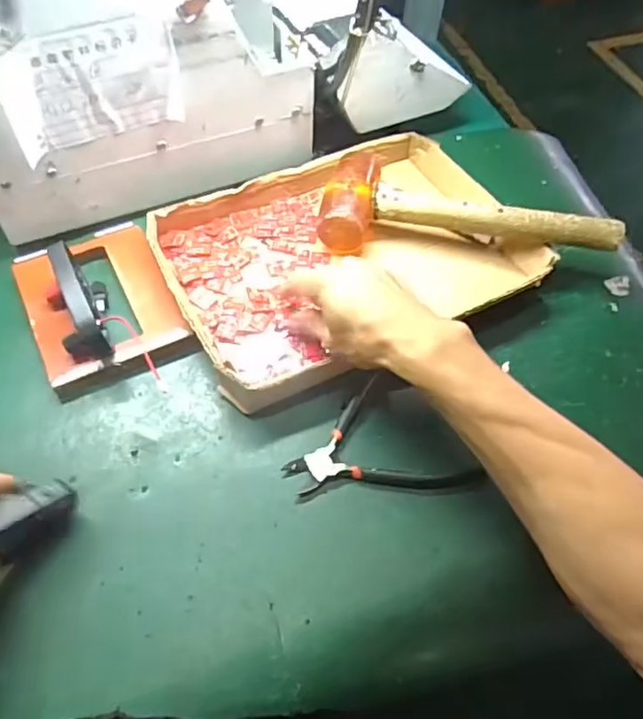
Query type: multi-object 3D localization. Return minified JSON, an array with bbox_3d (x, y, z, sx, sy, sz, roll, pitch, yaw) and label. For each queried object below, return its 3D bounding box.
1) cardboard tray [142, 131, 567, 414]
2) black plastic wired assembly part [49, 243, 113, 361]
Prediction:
[{"bbox_3d":[0.025,-0.101,0.560,0.324,0.039,0.239,-23,59,-16],"label":"cardboard tray"},{"bbox_3d":[-0.201,-0.046,0.492,0.046,0.066,0.104,-24,60,-17],"label":"black plastic wired assembly part"}]

